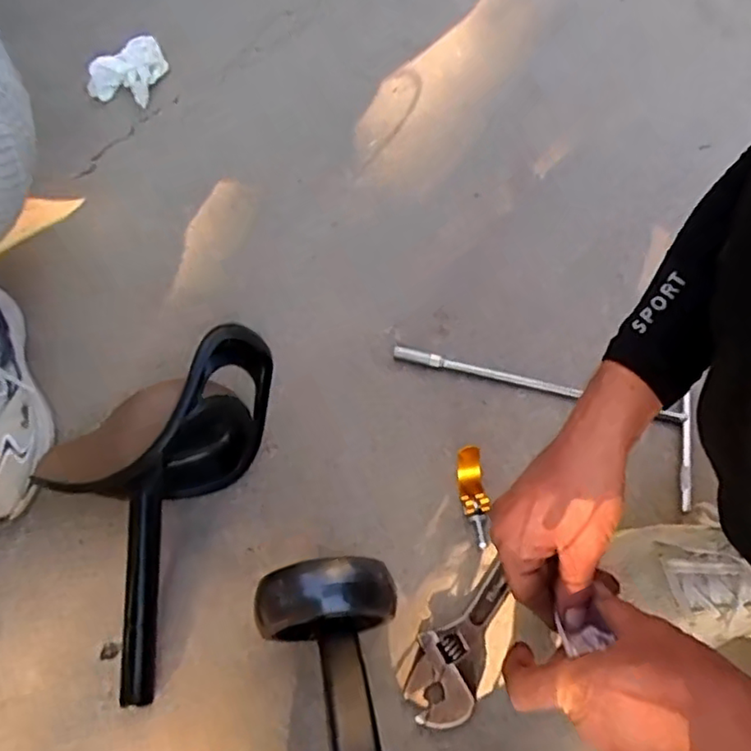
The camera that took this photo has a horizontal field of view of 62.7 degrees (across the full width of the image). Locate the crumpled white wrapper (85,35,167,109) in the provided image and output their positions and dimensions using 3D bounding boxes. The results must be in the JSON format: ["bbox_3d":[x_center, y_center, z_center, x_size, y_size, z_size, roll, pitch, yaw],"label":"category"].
[{"bbox_3d":[-0.313,-0.382,0.792,0.103,0.061,0.065,-26,64,-15],"label":"crumpled white wrapper"}]

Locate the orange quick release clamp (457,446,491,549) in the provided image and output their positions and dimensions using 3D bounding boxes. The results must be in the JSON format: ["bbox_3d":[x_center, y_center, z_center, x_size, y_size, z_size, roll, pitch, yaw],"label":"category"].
[{"bbox_3d":[0.090,0.108,0.546,0.026,0.045,0.078,-11,61,-7],"label":"orange quick release clamp"}]

